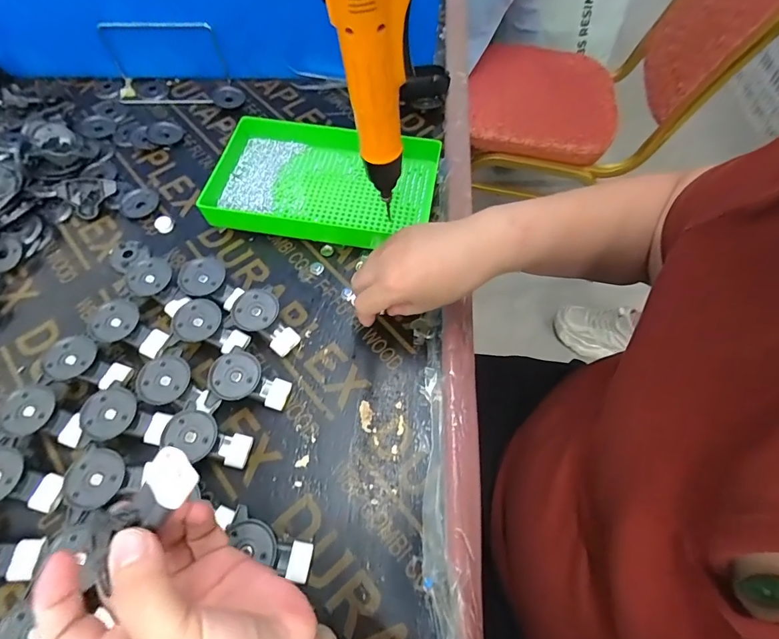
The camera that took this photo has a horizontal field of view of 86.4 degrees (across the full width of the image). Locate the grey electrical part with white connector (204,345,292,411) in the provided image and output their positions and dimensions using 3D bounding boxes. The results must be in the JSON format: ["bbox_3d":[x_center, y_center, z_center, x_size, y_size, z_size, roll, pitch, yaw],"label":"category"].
[{"bbox_3d":[-0.123,0.056,0.370,0.064,0.029,0.052,12,63,6],"label":"grey electrical part with white connector"}]

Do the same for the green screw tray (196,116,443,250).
[{"bbox_3d":[-0.078,-0.158,0.480,0.260,0.038,0.163,8,62,4],"label":"green screw tray"}]

